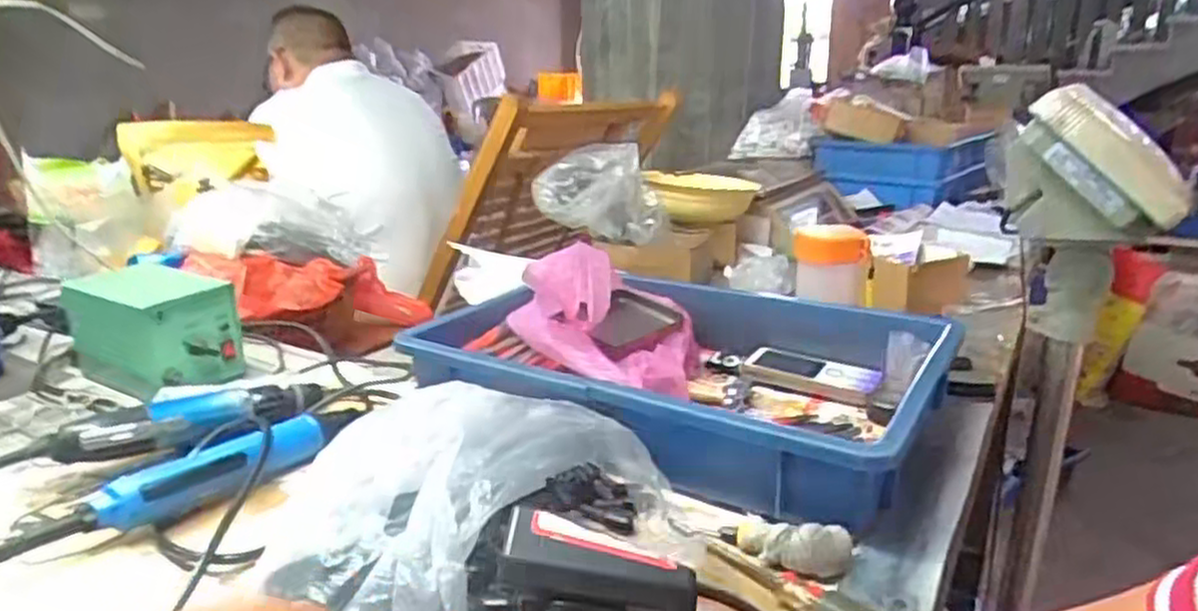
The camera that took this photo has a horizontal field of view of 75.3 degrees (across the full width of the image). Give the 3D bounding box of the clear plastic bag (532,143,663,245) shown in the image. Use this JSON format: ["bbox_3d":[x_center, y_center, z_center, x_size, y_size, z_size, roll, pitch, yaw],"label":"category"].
[{"bbox_3d":[0.000,-0.149,1.043,0.173,0.110,0.112,-1,18,-1],"label":"clear plastic bag"}]

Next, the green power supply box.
[{"bbox_3d":[-0.436,0.025,0.773,0.139,0.096,0.091,9,20,26],"label":"green power supply box"}]

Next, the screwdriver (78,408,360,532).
[{"bbox_3d":[-0.262,0.115,0.578,0.038,0.034,0.210,11,21,32],"label":"screwdriver"}]

